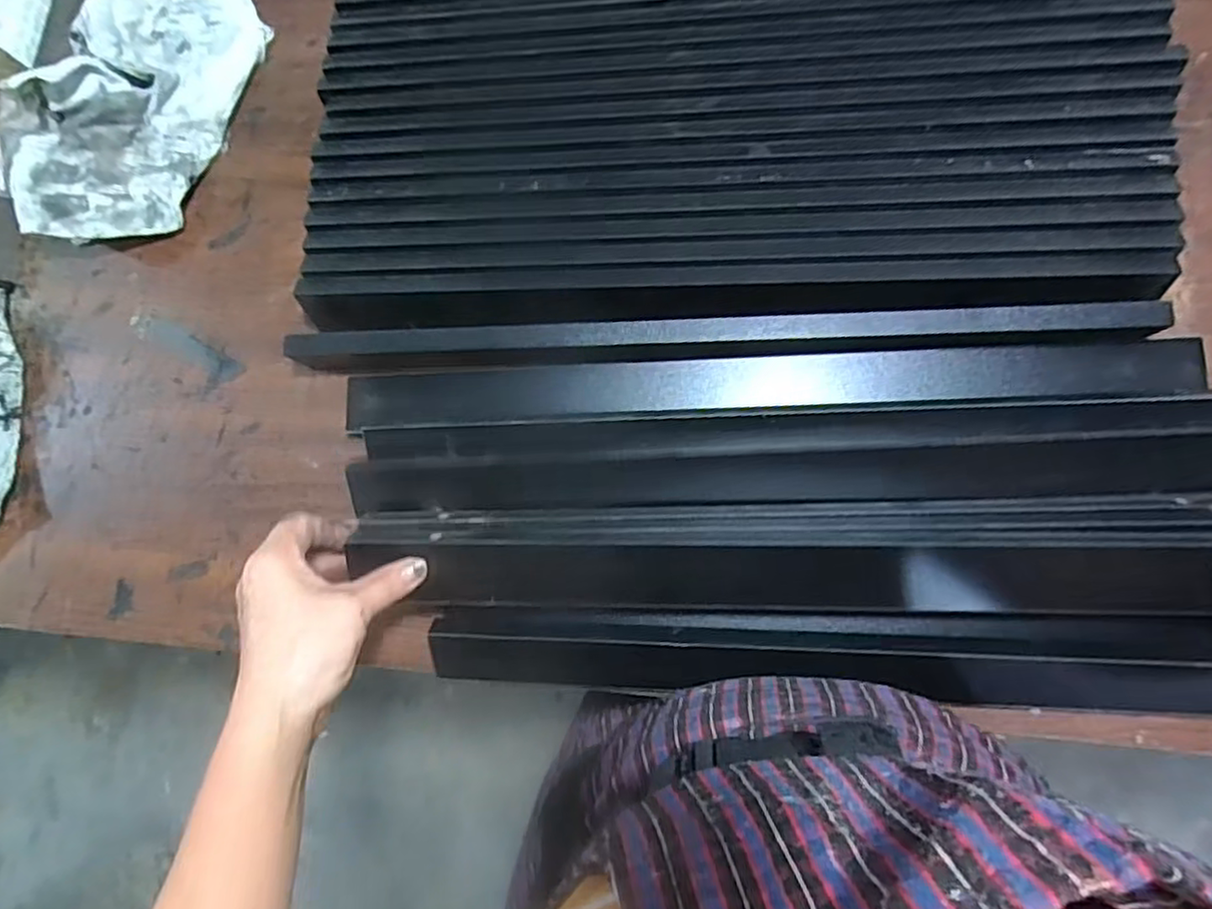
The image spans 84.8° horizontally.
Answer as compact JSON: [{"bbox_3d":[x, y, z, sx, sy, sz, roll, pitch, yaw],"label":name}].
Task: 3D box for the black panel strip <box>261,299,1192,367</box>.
[{"bbox_3d":[0.060,-0.077,0.442,0.541,0.053,0.024,-1,85,5],"label":"black panel strip"}]

